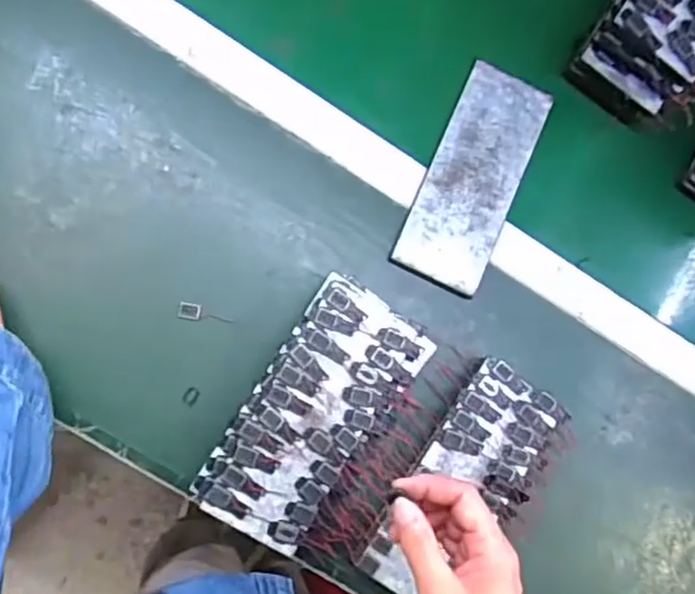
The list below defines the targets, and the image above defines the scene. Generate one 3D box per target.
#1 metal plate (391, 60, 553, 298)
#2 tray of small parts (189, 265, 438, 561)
[{"bbox_3d":[0.112,-0.104,0.588,0.080,0.016,0.197,25,83,-7],"label":"metal plate"},{"bbox_3d":[-0.026,0.091,0.533,0.104,0.045,0.203,37,82,-6],"label":"tray of small parts"}]

